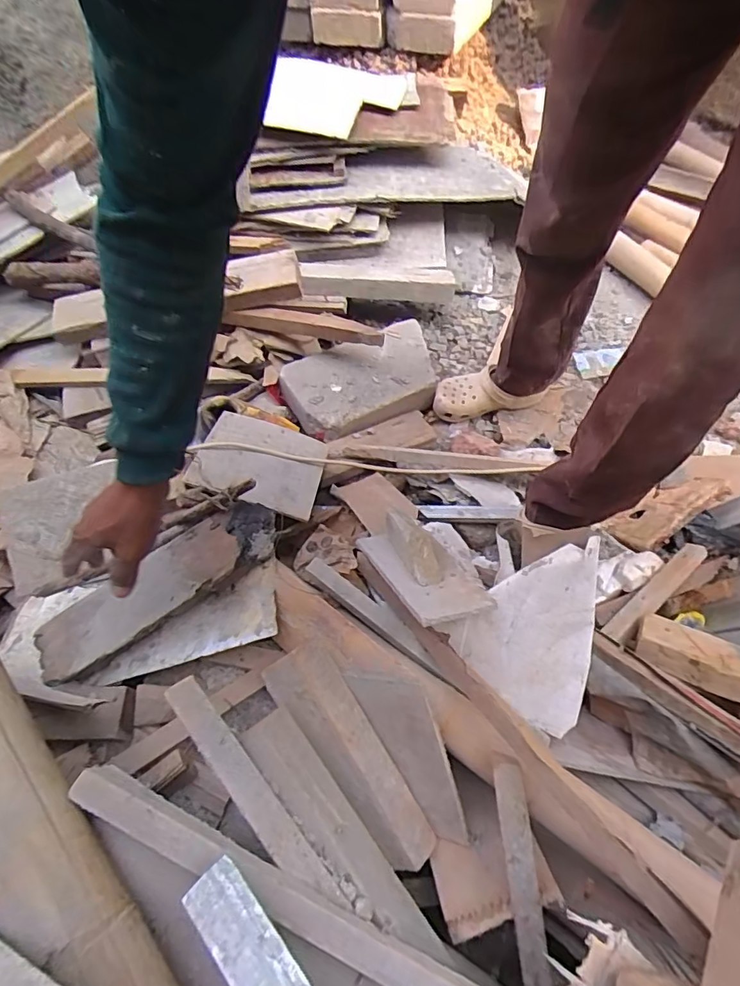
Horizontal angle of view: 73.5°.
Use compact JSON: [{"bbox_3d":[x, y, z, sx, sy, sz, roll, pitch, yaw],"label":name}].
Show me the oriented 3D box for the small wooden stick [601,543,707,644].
[{"bbox_3d":[0.416,0.141,0.719,0.201,0.023,0.032,-35,60,-19],"label":"small wooden stick"}]

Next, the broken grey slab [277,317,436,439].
[{"bbox_3d":[-0.004,-0.239,1.033,0.334,0.047,0.221,-25,57,-13],"label":"broken grey slab"}]

